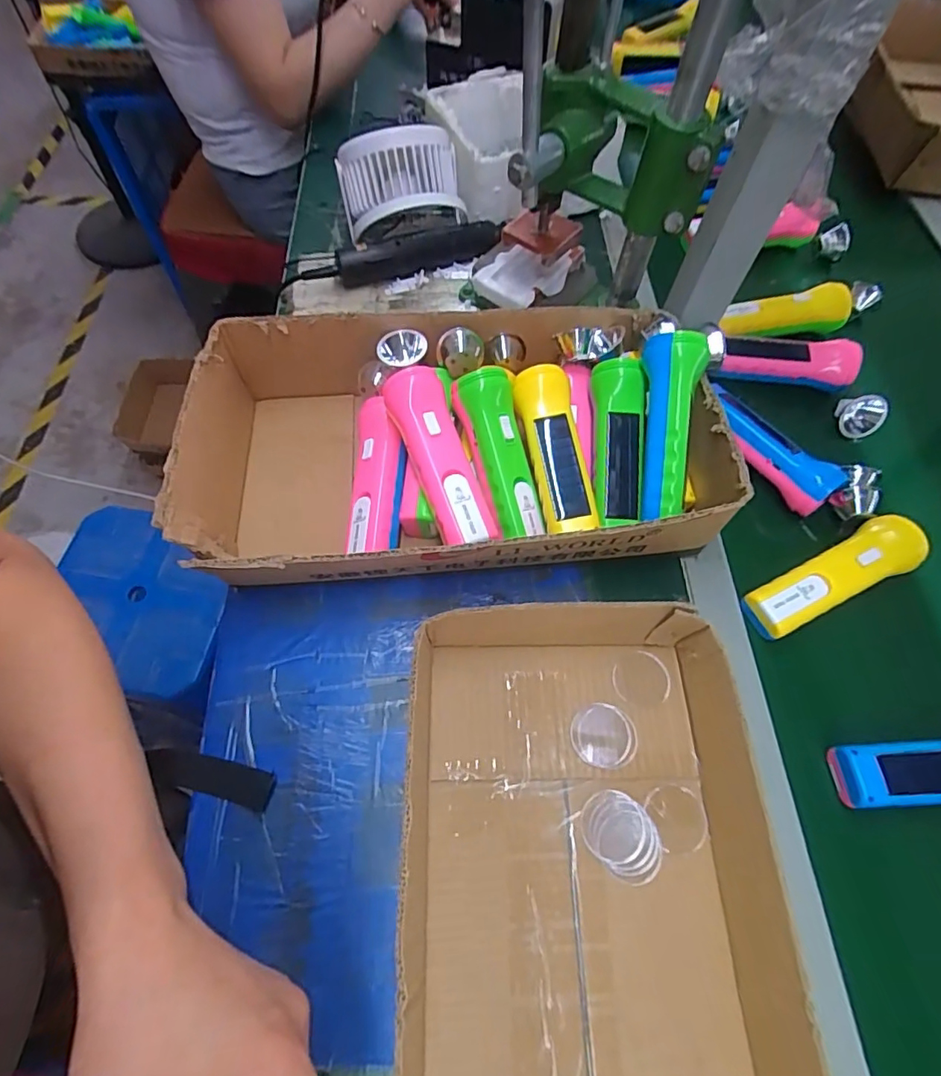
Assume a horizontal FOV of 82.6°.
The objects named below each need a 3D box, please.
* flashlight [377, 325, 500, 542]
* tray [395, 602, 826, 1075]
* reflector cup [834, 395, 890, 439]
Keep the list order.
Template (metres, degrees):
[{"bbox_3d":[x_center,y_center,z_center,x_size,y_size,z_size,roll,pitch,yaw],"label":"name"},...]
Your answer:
[{"bbox_3d":[-0.027,-0.071,0.447,0.047,0.048,0.165,-20,80,8],"label":"flashlight"},{"bbox_3d":[0.074,0.246,0.319,0.230,0.066,0.419,-1,63,2],"label":"tray"},{"bbox_3d":[0.406,-0.128,0.555,0.043,0.042,0.027,-10,22,38],"label":"reflector cup"}]

